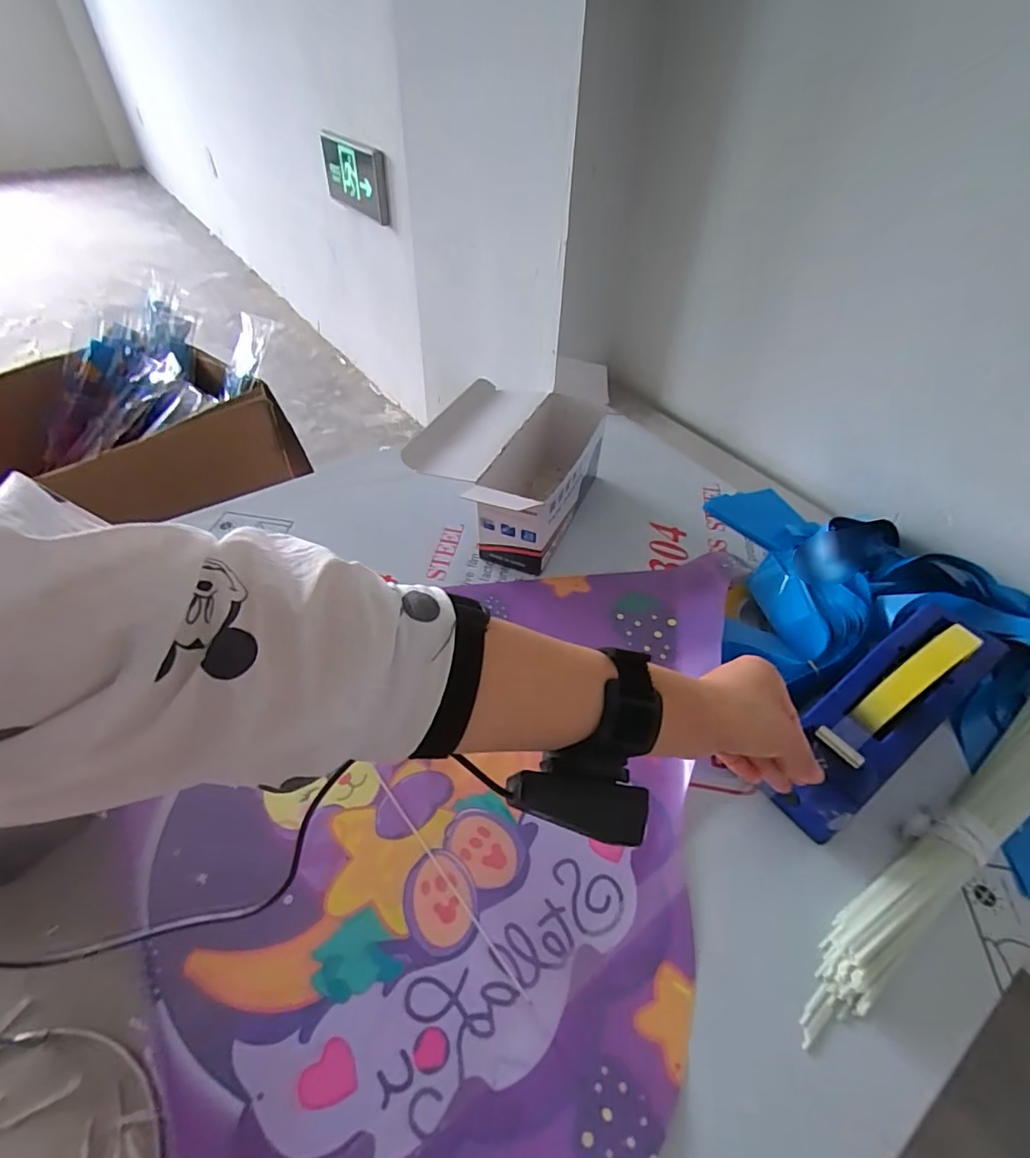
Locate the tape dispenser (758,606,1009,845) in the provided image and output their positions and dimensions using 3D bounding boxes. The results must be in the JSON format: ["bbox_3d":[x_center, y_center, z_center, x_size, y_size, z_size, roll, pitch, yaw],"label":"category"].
[{"bbox_3d":[0.265,0.100,0.401,0.184,0.077,0.073,-45,62,-8],"label":"tape dispenser"}]

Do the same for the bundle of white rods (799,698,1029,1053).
[{"bbox_3d":[0.346,0.183,0.412,0.409,0.029,0.053,-23,51,-23],"label":"bundle of white rods"}]

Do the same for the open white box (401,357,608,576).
[{"bbox_3d":[-0.008,-0.135,0.629,0.171,0.131,0.254,19,48,15],"label":"open white box"}]

